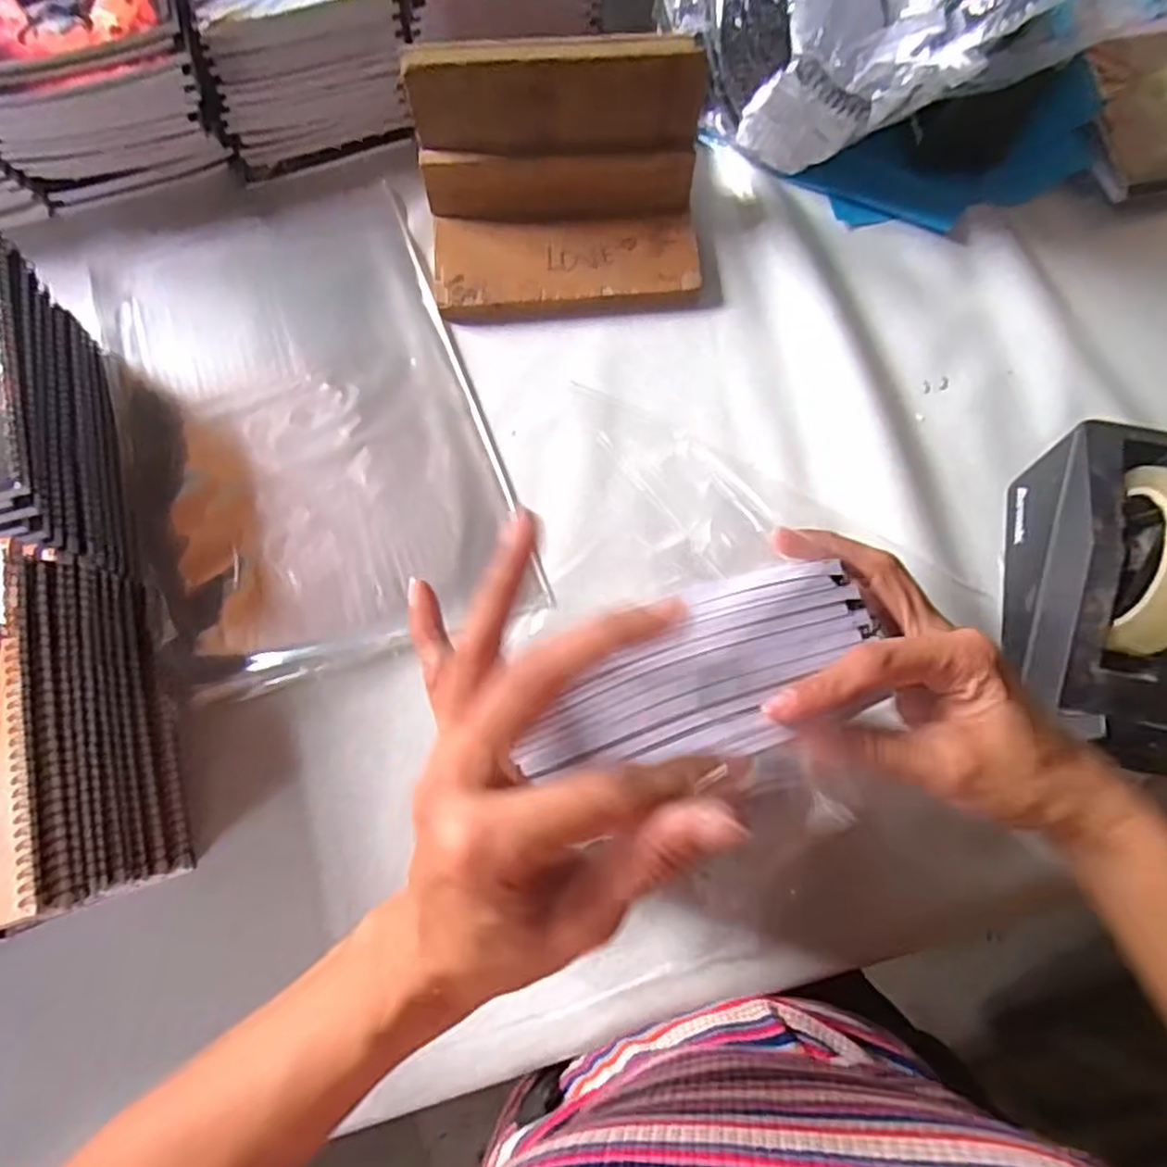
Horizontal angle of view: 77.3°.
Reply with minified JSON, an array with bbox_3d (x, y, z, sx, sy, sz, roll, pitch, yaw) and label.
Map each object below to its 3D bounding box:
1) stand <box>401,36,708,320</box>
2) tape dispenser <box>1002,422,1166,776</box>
[{"bbox_3d":[-0.018,-0.293,0.540,0.210,0.136,0.130,-3,69,1],"label":"stand"},{"bbox_3d":[0.314,0.008,0.425,0.080,0.123,0.202,13,70,7],"label":"tape dispenser"}]

